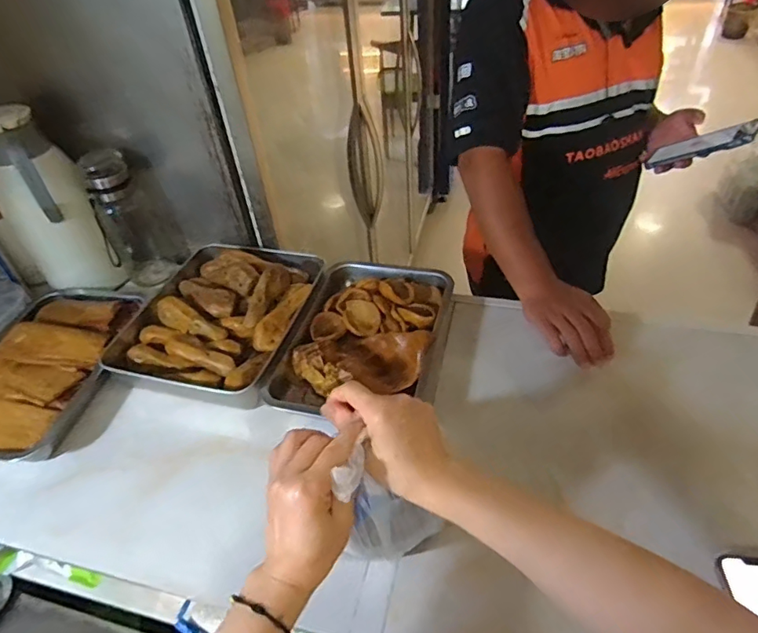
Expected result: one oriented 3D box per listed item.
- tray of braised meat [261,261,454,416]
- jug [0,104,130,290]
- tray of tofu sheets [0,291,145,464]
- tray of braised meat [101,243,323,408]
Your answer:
[{"bbox_3d":[-0.016,0.027,0.732,0.210,0.047,0.295,6,44,12],"label":"tray of braised meat"},{"bbox_3d":[-0.534,-0.178,0.802,0.123,0.274,0.133,-35,51,-28],"label":"jug"},{"bbox_3d":[-0.496,0.061,0.730,0.200,0.052,0.307,0,43,5],"label":"tray of tofu sheets"},{"bbox_3d":[-0.245,-0.014,0.768,0.256,0.067,0.303,8,45,14],"label":"tray of braised meat"}]

